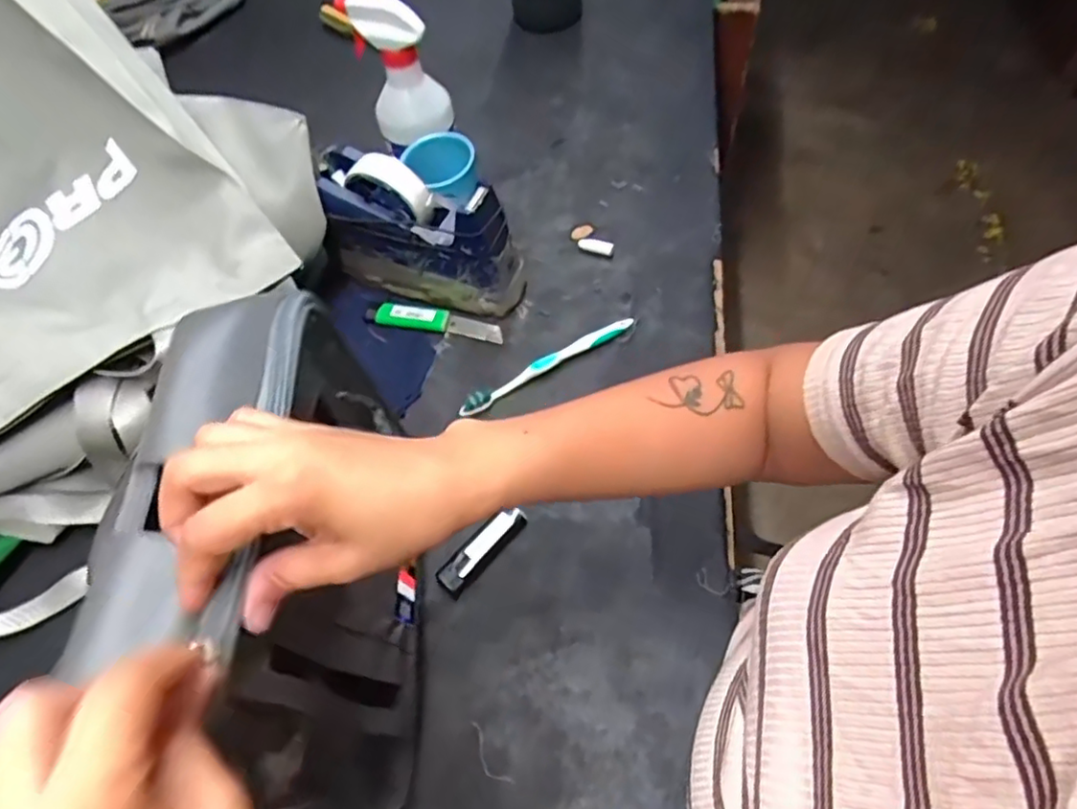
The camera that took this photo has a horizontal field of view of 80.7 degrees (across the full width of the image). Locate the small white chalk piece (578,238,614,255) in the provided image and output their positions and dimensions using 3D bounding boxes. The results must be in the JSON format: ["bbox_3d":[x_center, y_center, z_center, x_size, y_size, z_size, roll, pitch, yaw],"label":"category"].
[{"bbox_3d":[0.058,-0.162,0.642,0.036,0.013,0.011,21,62,16],"label":"small white chalk piece"}]

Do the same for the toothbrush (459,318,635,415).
[{"bbox_3d":[0.010,-0.036,0.572,0.177,0.014,0.014,-28,61,-13],"label":"toothbrush"}]

